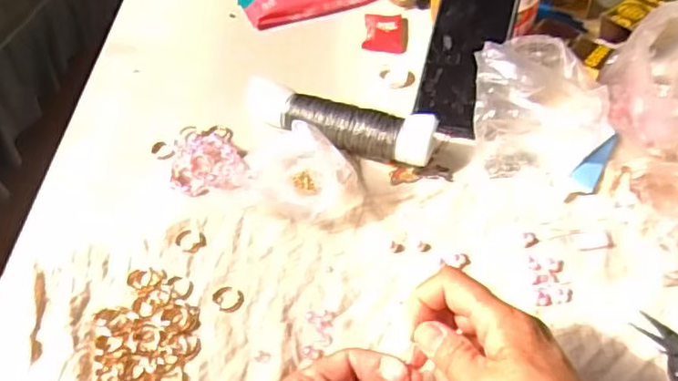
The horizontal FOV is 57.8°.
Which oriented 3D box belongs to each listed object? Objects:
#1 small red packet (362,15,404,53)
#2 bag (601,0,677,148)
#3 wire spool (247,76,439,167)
[{"bbox_3d":[0.049,-0.176,0.686,0.043,0.013,0.056,3,48,5],"label":"small red packet"},{"bbox_3d":[0.292,-0.114,0.535,0.094,0.135,0.103,-20,50,-15],"label":"bag"},{"bbox_3d":[-0.005,-0.062,0.568,0.185,0.040,0.044,17,50,17],"label":"wire spool"}]

